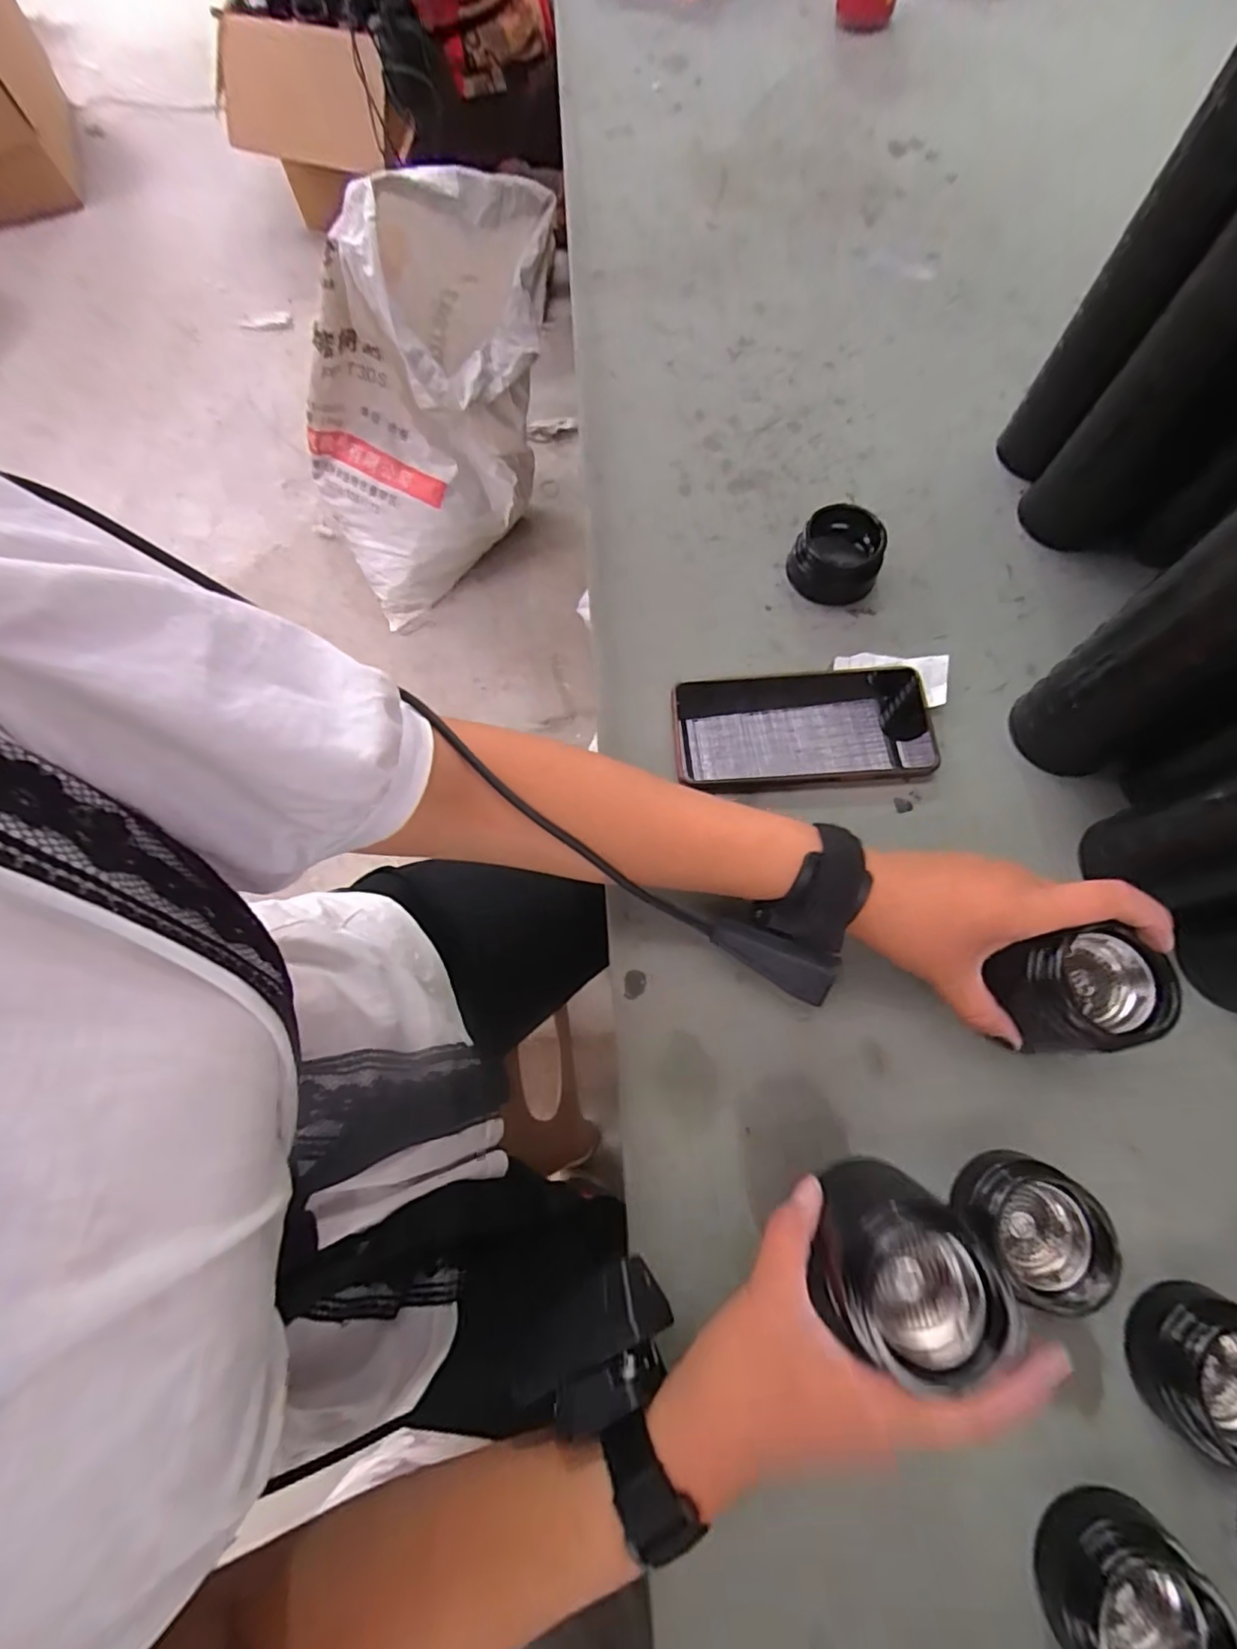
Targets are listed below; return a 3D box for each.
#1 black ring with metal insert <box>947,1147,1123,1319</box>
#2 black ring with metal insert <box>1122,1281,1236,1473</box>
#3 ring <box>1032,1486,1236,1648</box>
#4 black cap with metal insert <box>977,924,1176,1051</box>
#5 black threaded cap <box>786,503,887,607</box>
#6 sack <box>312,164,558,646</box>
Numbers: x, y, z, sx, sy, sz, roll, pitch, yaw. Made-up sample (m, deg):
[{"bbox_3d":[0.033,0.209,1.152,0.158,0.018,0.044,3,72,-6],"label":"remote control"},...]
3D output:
[{"bbox_3d":[0.200,0.194,0.289,0.050,0.031,0.058,-24,71,-7],"label":"black ring with metal insert"},{"bbox_3d":[0.273,0.249,0.269,0.060,0.028,0.060,31,74,12],"label":"black ring with metal insert"},{"bbox_3d":[0.209,0.319,0.239,0.056,0.039,0.054,-1,70,2],"label":"ring"},{"bbox_3d":[0.222,0.083,0.296,0.052,0.062,0.053,-1,70,2],"label":"black cap with metal insert"},{"bbox_3d":[0.153,-0.190,0.424,0.058,0.034,0.059,2,70,3],"label":"black threaded cap"},{"bbox_3d":[-0.328,-0.739,1.058,0.496,0.529,0.282,-37,73,-10],"label":"sack"}]

